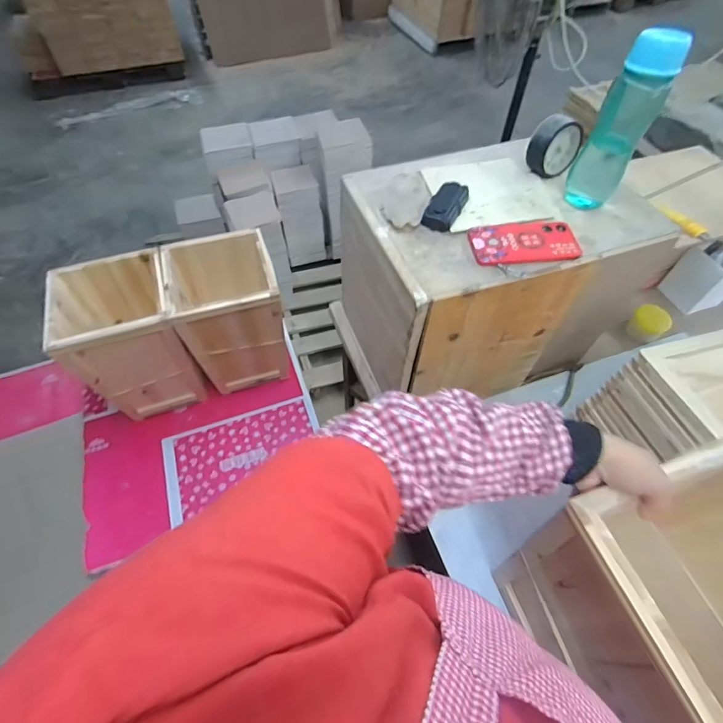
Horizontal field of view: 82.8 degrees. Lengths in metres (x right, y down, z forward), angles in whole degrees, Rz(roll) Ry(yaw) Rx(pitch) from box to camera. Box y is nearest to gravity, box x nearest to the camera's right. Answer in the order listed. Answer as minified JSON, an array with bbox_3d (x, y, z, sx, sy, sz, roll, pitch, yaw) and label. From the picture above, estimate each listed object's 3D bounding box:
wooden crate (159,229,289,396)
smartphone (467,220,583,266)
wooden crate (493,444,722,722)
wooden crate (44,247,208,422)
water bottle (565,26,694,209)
[{"bbox_3d":[-0.336,-0.119,1.097,0.239,0.349,0.248,-17,58,-11],"label":"wooden crate"},{"bbox_3d":[0.255,-0.185,0.638,0.167,0.014,0.077,-6,56,-5],"label":"smartphone"},{"bbox_3d":[0.351,0.268,0.461,0.236,0.257,0.231,-15,57,-11],"label":"wooden crate"},{"bbox_3d":[-0.564,-0.048,1.045,0.242,0.347,0.240,-17,58,-11],"label":"wooden crate"},{"bbox_3d":[0.391,-0.353,0.621,0.080,0.233,0.062,29,60,18],"label":"water bottle"}]

